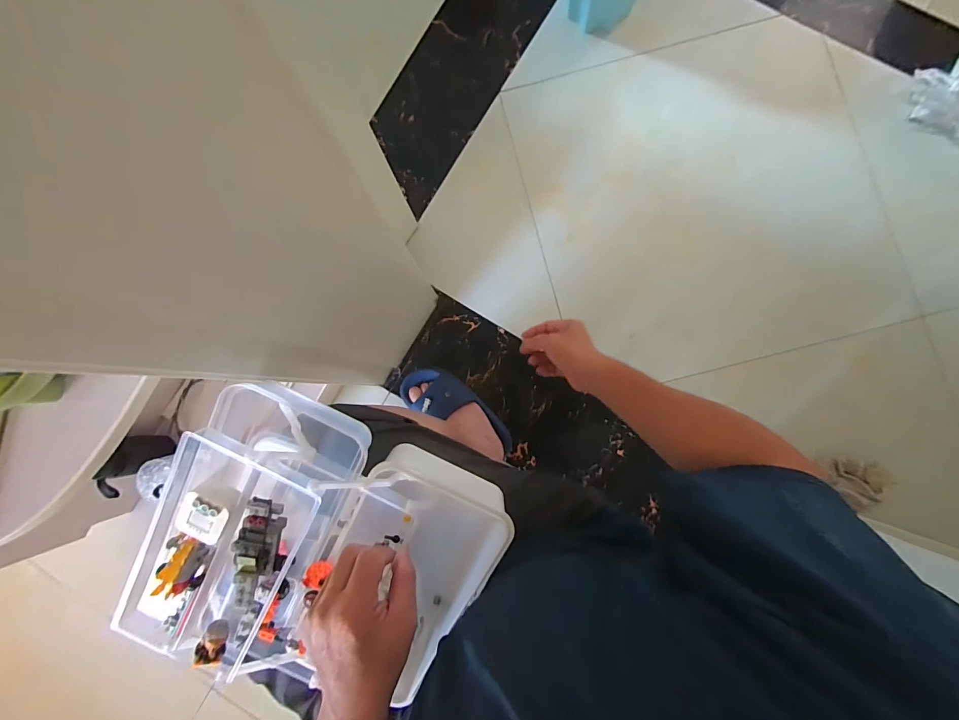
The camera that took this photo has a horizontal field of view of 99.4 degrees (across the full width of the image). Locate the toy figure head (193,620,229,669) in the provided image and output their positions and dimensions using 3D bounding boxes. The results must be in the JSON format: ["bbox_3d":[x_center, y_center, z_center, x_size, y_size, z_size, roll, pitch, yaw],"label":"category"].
[{"bbox_3d":[-0.256,0.273,0.390,0.020,0.017,0.039,18,88,4],"label":"toy figure head"}]

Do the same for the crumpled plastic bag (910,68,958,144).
[{"bbox_3d":[1.081,-0.570,0.928,0.228,0.085,0.067,43,89,4],"label":"crumpled plastic bag"}]

